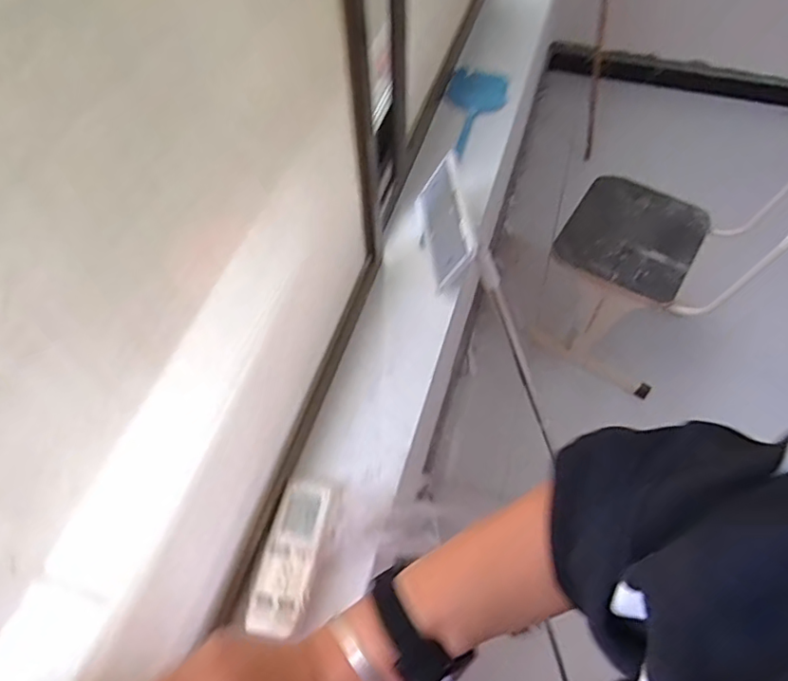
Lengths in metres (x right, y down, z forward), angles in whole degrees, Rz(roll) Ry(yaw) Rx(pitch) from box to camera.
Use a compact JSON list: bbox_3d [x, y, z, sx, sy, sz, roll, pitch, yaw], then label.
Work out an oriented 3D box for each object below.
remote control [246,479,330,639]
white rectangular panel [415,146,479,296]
[{"bbox_3d":[-0.102,0.209,0.581,0.051,0.013,0.146,7,57,5],"label":"remote control"},{"bbox_3d":[0.065,-0.155,0.780,0.019,0.101,0.167,6,57,-29],"label":"white rectangular panel"}]

